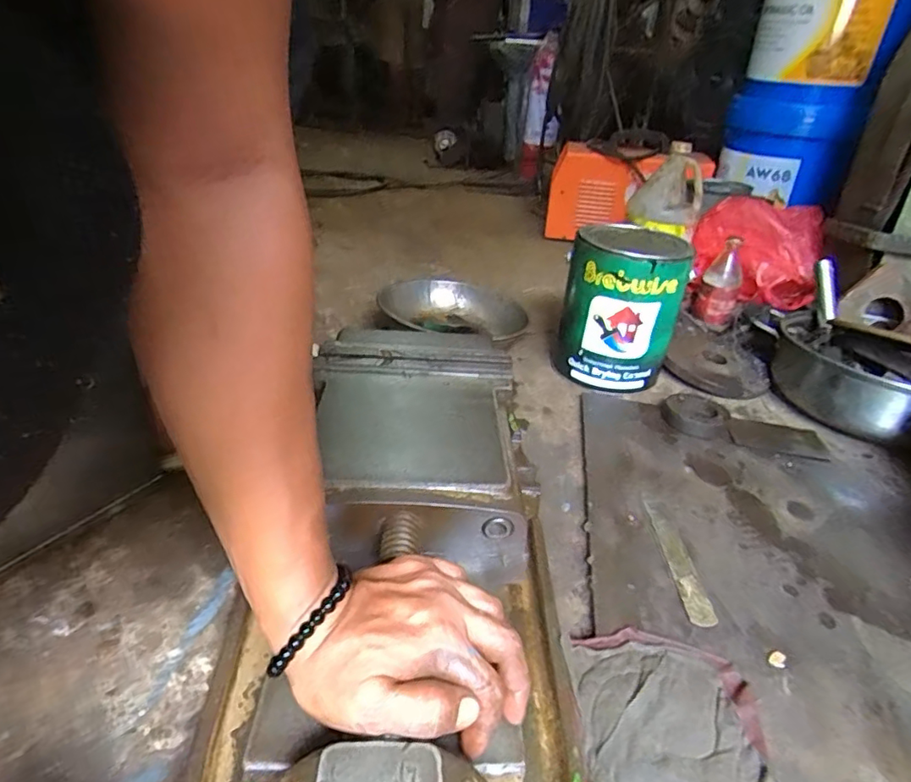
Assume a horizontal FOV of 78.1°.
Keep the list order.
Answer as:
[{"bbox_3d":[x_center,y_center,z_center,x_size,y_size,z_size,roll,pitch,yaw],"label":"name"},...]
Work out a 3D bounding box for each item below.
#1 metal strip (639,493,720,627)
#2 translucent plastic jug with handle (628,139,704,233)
[{"bbox_3d":[0.206,0.151,0.528,0.024,0.004,0.161,7,27,-1],"label":"metal strip"},{"bbox_3d":[0.458,-0.439,1.206,0.146,0.150,0.142,16,30,18],"label":"translucent plastic jug with handle"}]

